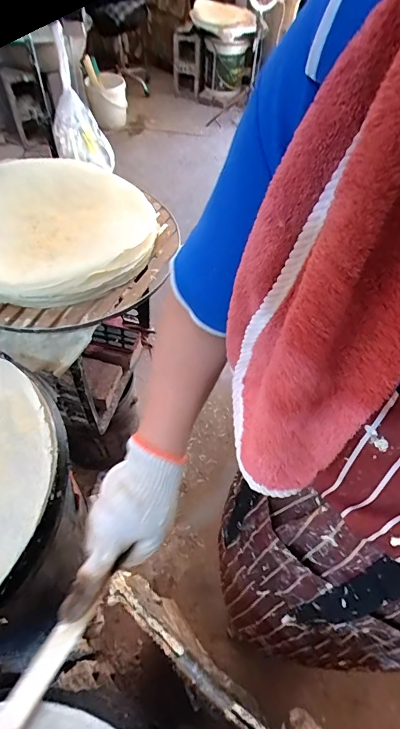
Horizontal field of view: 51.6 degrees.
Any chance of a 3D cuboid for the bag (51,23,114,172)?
[{"bbox_3d":[-0.272,-0.577,0.925,0.135,0.263,0.087,12,56,6],"label":"bag"}]

